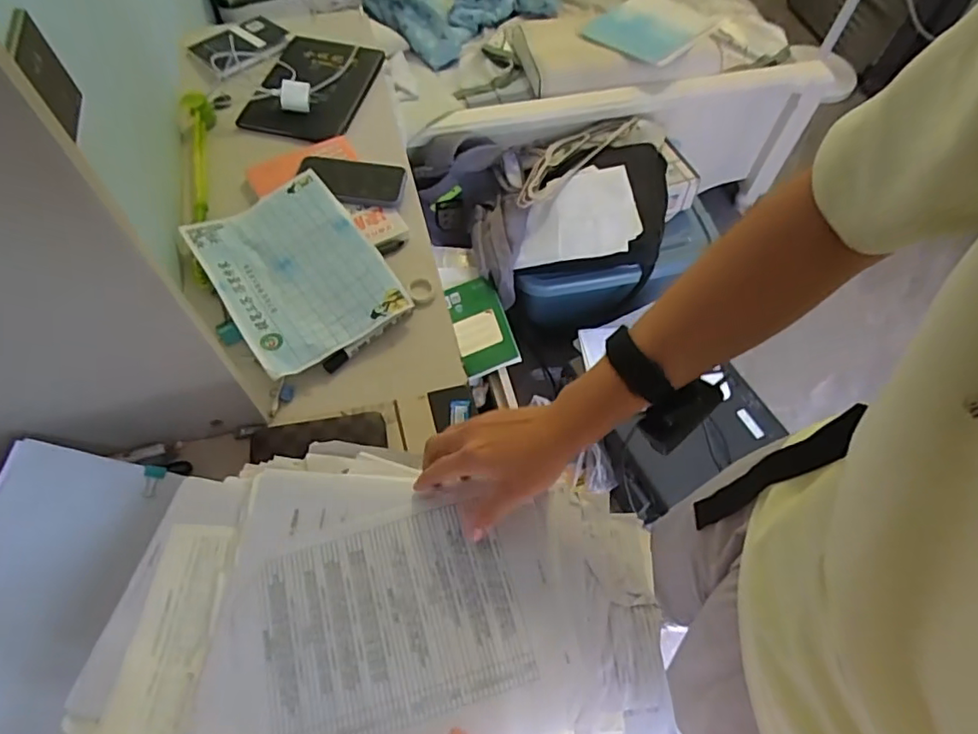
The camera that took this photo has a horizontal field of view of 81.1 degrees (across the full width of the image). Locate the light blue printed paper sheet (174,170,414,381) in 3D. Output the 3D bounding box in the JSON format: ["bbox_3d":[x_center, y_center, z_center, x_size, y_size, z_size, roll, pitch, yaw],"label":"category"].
[{"bbox_3d":[-0.263,-0.135,0.784,0.209,0.031,0.279,-31,66,-18],"label":"light blue printed paper sheet"}]

